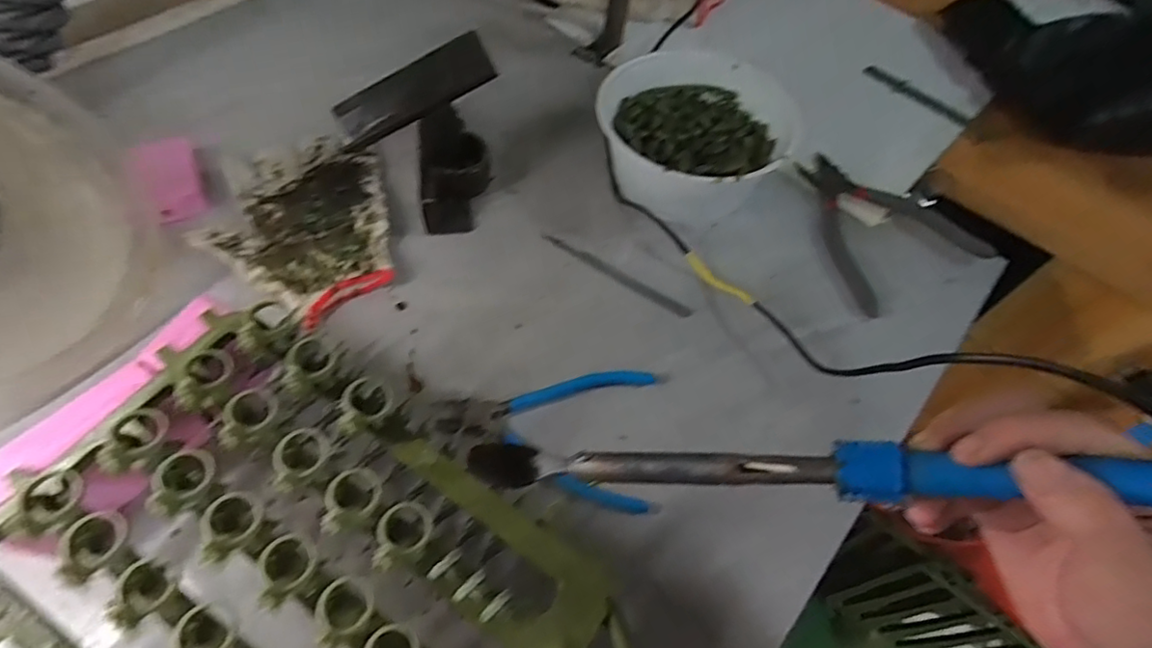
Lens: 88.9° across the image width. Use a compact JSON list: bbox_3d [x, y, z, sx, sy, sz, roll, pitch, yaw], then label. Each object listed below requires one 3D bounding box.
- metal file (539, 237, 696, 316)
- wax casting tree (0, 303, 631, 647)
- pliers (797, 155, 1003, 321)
[{"bbox_3d":[0.033,-0.043,0.490,0.139,0.007,0.011,33,61,16],"label":"metal file"},{"bbox_3d":[-0.116,0.133,0.282,0.327,0.049,0.186,30,60,14],"label":"wax casting tree"},{"bbox_3d":[0.267,-0.099,0.533,0.146,0.014,0.167,-21,62,-17],"label":"pliers"}]

